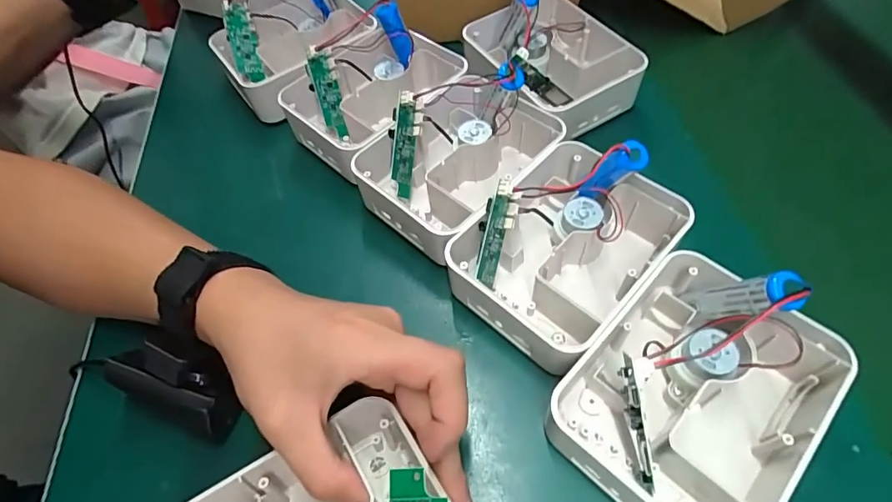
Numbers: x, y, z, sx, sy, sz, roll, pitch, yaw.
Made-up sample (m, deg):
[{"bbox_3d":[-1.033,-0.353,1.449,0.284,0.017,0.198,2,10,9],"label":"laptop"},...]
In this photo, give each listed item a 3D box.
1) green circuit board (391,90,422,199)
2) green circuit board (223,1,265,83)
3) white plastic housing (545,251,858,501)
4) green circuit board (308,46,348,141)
[{"bbox_3d":[-0.029,-0.072,0.327,0.014,0.024,0.068,7,97,30],"label":"green circuit board"},{"bbox_3d":[-0.183,-0.186,0.425,0.025,0.067,0.012,-13,9,-4],"label":"green circuit board"},{"bbox_3d":[0.126,0.074,0.241,0.129,0.044,0.108,-39,61,-20],"label":"white plastic housing"},{"bbox_3d":[-0.092,-0.123,0.375,0.019,0.069,0.014,-15,17,-6],"label":"green circuit board"}]

